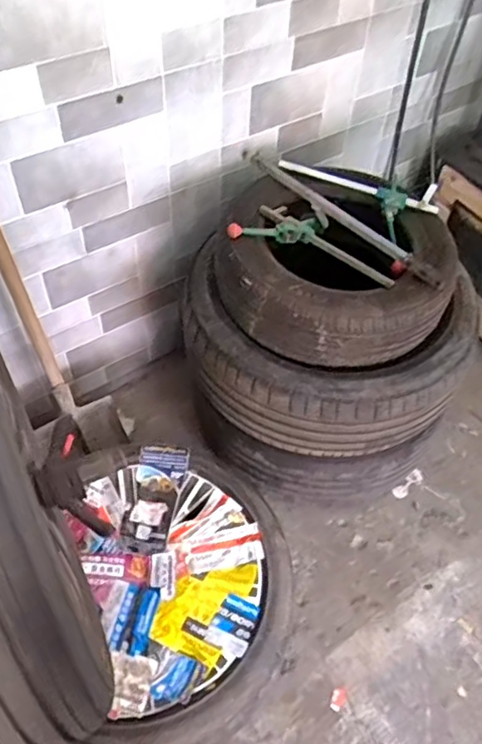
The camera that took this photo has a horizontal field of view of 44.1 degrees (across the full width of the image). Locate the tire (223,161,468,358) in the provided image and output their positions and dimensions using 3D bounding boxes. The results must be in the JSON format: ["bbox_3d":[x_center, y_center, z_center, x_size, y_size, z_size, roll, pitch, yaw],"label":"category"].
[{"bbox_3d":[0.216,-0.265,1.380,0.539,0.143,0.506,2,52,-2],"label":"tire"}]

